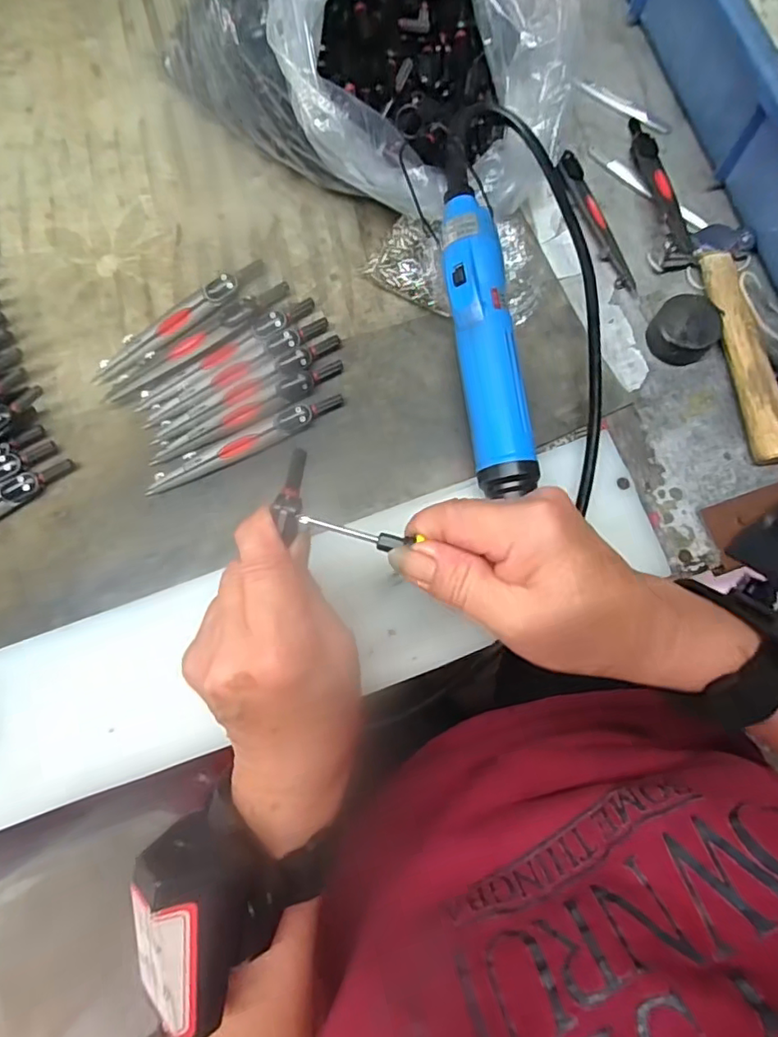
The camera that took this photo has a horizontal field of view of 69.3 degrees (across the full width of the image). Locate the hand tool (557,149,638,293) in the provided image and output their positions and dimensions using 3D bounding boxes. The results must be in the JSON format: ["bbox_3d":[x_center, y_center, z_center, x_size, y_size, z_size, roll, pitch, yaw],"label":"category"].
[{"bbox_3d":[0.137,-0.199,0.376,0.018,0.011,0.104,-19,77,-3],"label":"hand tool"}]

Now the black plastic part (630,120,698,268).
[{"bbox_3d":[0.179,-0.221,0.372,0.020,0.027,0.126,-4,77,0],"label":"black plastic part"}]

